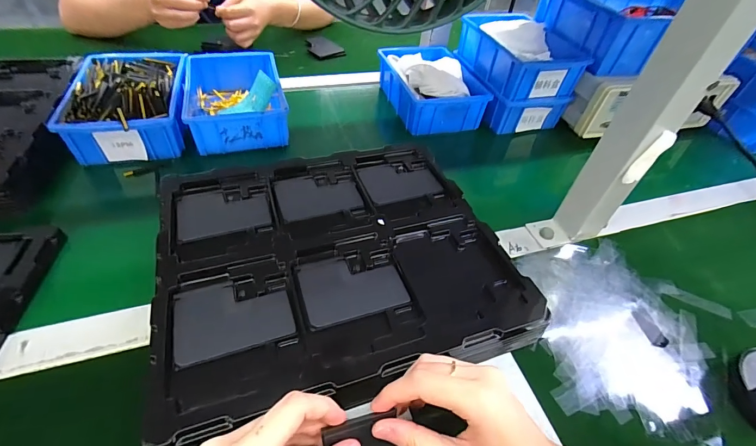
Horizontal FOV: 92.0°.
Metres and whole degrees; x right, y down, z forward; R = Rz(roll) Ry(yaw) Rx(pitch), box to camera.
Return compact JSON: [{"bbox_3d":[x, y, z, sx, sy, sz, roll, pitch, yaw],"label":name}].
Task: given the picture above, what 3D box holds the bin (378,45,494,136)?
[{"bbox_3d":[0.095,-0.246,0.647,0.146,0.072,0.201,-9,47,-16],"label":"bin"}]

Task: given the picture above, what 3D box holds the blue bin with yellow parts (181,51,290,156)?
[{"bbox_3d":[-0.223,-0.195,0.572,0.134,0.062,0.205,-9,48,-16],"label":"blue bin with yellow parts"}]

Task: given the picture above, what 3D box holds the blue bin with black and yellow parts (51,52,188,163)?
[{"bbox_3d":[-0.349,-0.178,0.525,0.140,0.068,0.214,-7,47,-14],"label":"blue bin with black and yellow parts"}]

